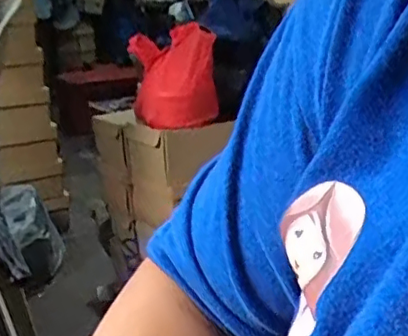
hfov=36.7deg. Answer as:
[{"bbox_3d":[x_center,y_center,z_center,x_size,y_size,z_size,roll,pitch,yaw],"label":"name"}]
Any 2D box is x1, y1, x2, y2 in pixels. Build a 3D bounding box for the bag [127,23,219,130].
[{"bbox_3d":[-0.056,-0.176,1.158,0.153,0.175,0.145,-1,16,-4],"label":"bag"}]

